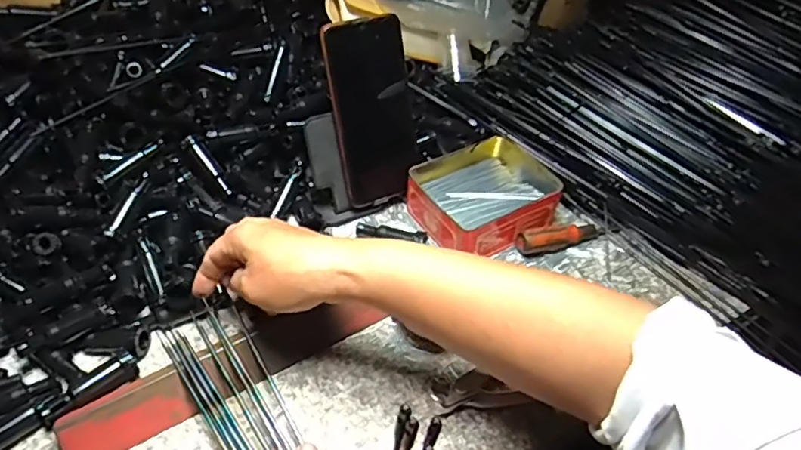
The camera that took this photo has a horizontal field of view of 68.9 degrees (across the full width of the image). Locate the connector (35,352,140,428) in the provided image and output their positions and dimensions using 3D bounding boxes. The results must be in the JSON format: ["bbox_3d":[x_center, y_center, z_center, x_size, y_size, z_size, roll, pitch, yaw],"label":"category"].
[{"bbox_3d":[-0.221,0.118,0.417,0.068,0.020,0.015,-30,53,-28],"label":"connector"}]

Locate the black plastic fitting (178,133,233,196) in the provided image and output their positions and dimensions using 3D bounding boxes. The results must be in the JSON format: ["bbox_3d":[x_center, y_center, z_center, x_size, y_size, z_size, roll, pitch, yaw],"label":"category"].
[{"bbox_3d":[-0.181,-0.056,0.552,0.015,0.010,0.067,-38,93,-32],"label":"black plastic fitting"}]

